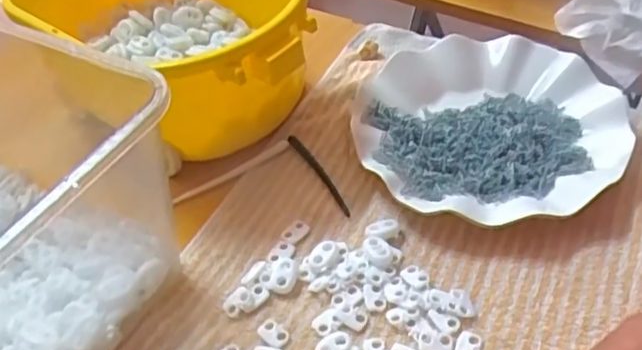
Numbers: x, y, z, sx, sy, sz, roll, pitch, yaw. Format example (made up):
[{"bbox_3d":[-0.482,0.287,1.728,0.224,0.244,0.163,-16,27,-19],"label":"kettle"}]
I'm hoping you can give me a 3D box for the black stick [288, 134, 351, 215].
[{"bbox_3d":[-0.001,-0.002,0.440,0.009,0.005,0.083,-25,49,-17],"label":"black stick"}]

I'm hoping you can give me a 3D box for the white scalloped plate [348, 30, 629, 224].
[{"bbox_3d":[0.117,-0.034,0.444,0.179,0.024,0.178,-3,47,3],"label":"white scalloped plate"}]

